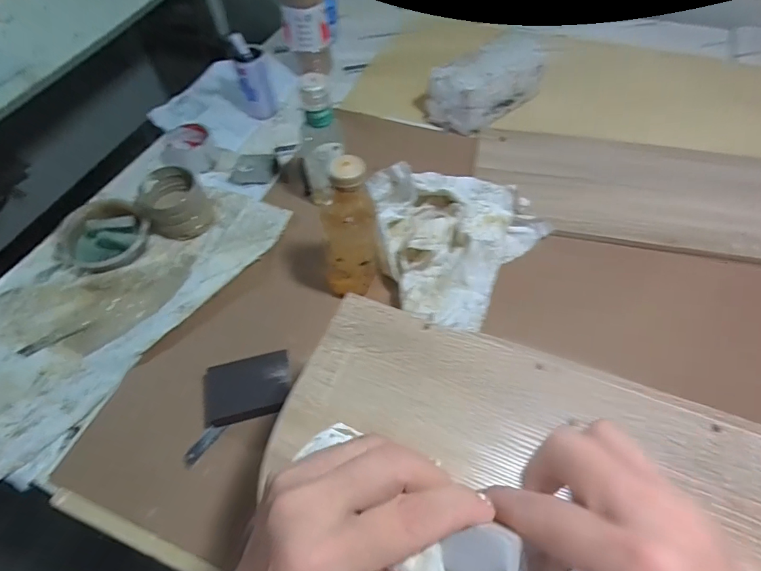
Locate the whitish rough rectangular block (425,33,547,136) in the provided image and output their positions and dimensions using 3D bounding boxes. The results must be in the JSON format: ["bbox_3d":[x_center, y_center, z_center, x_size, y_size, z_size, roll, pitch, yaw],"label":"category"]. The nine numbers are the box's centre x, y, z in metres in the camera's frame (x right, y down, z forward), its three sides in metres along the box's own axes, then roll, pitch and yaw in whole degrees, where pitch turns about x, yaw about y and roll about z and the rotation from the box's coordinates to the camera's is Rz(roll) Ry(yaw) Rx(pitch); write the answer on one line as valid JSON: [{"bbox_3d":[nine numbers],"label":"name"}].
[{"bbox_3d":[0.196,-0.378,0.825,0.212,0.095,0.104,-37,61,-20],"label":"whitish rough rectangular block"}]

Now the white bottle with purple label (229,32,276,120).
[{"bbox_3d":[-0.242,-0.397,0.848,0.063,0.150,0.071,-12,33,-5],"label":"white bottle with purple label"}]

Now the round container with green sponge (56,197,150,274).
[{"bbox_3d":[-0.428,-0.075,0.688,0.133,0.044,0.126,39,65,25],"label":"round container with green sponge"}]

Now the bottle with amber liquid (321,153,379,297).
[{"bbox_3d":[-0.039,-0.068,0.545,0.071,0.195,0.064,-6,55,-1],"label":"bottle with amber liquid"}]

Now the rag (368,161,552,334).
[{"bbox_3d":[0.088,-0.056,0.615,0.236,0.088,0.231,20,58,16],"label":"rag"}]

